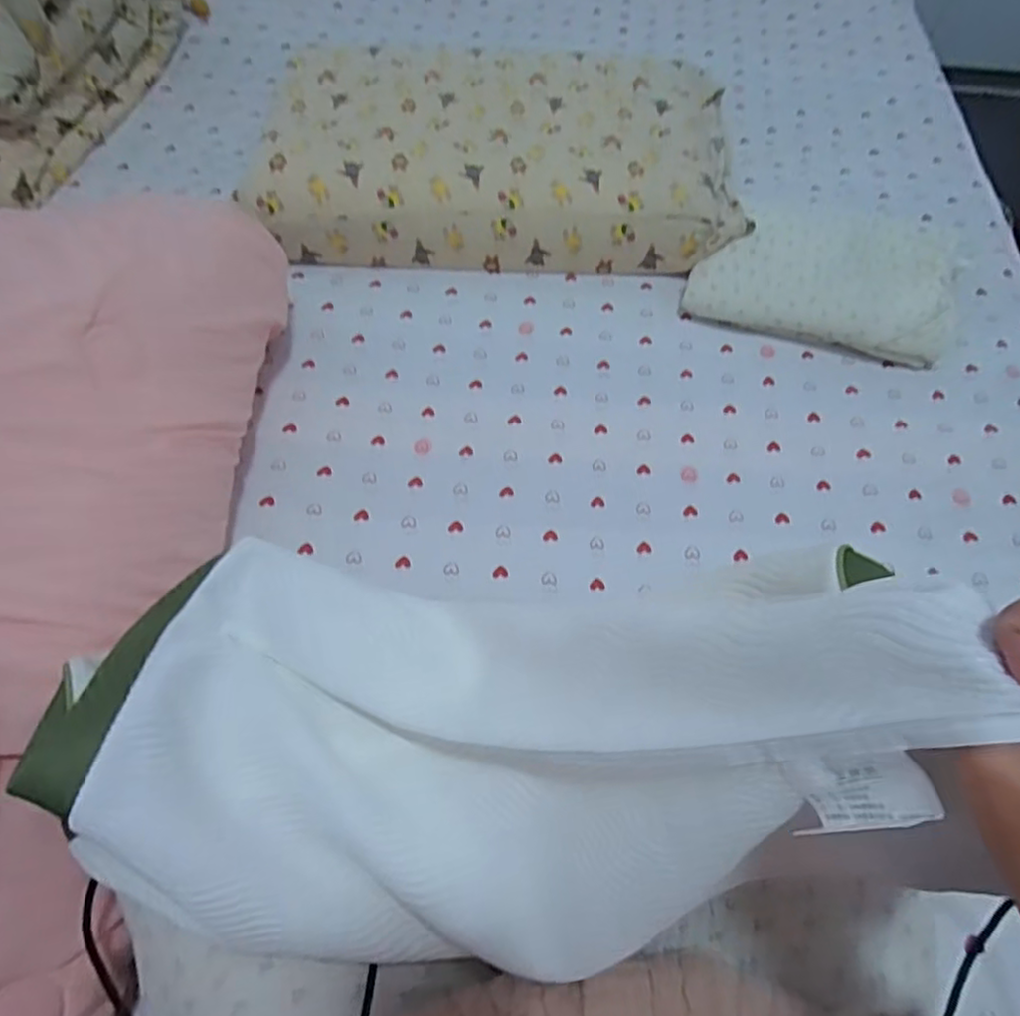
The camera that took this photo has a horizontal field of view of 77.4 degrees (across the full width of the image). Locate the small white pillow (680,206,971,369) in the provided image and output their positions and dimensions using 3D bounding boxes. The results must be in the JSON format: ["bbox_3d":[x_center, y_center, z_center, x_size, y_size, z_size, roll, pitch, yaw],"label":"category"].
[{"bbox_3d":[0.385,-0.286,0.790,0.312,0.079,0.175,13,61,5],"label":"small white pillow"}]

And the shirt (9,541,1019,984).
[{"bbox_3d":[-0.016,0.109,0.329,0.436,0.191,0.214,-10,57,28],"label":"shirt"}]

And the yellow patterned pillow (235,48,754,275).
[{"bbox_3d":[0.001,-0.488,0.873,0.625,0.106,0.376,3,61,-1],"label":"yellow patterned pillow"}]

